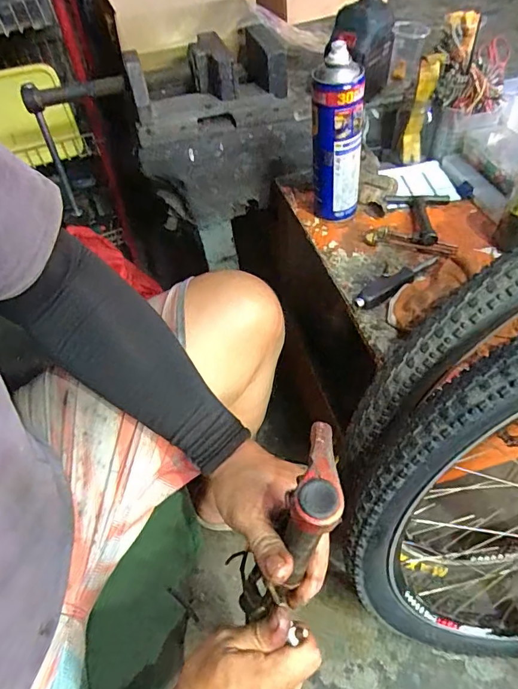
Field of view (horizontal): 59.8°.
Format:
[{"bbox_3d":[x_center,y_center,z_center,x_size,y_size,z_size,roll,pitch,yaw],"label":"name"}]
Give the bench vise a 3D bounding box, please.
[{"bbox_3d":[-0.130,-0.361,0.783,0.421,0.238,0.181,-8,52,-1],"label":"bench vise"}]

